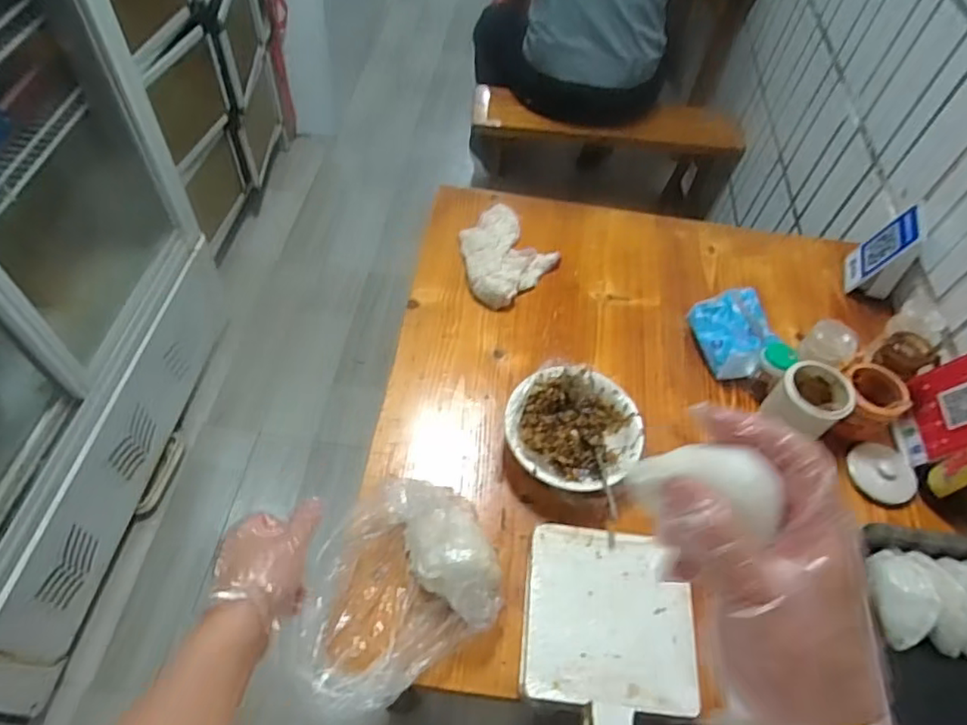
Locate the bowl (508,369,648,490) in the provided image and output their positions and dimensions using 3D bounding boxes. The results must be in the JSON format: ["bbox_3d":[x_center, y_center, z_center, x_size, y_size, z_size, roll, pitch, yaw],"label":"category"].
[{"bbox_3d":[0.114,0.090,0.791,0.174,0.057,0.164,3,55,-4],"label":"bowl"}]

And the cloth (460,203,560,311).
[{"bbox_3d":[0.025,-0.178,0.986,0.156,0.033,0.190,-26,62,-21],"label":"cloth"}]

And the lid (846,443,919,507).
[{"bbox_3d":[0.535,0.147,0.811,0.085,0.015,0.085,3,55,-4],"label":"lid"}]

